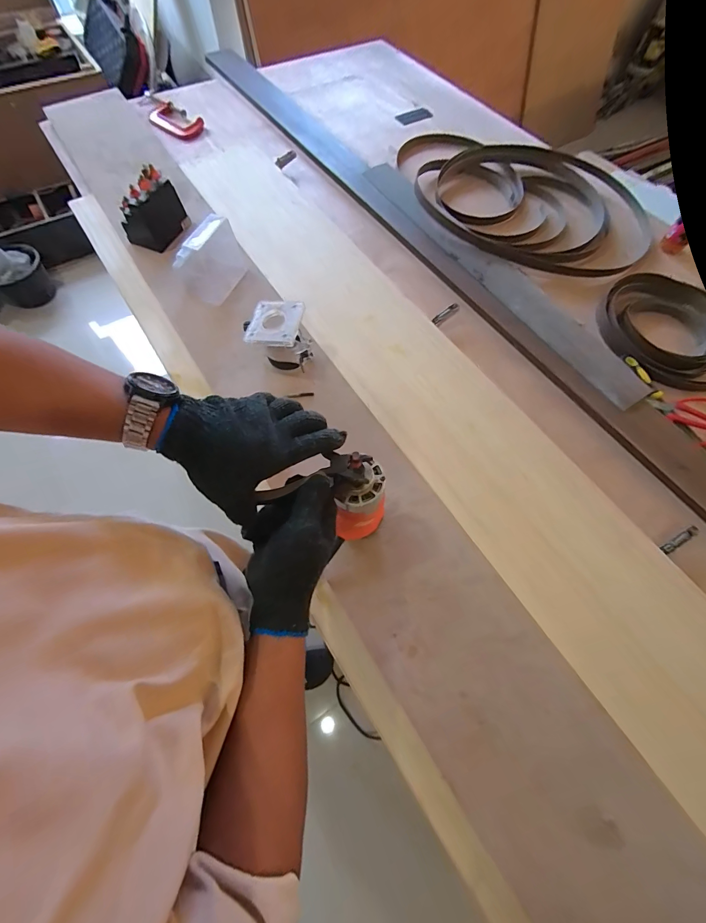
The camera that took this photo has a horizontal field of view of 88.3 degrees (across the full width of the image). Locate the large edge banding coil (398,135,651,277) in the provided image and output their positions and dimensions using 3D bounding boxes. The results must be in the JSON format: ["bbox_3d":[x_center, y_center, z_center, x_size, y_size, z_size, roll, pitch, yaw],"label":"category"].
[{"bbox_3d":[0.414,-0.660,0.916,0.642,0.043,0.446,15,65,4],"label":"large edge banding coil"}]

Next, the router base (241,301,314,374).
[{"bbox_3d":[-0.129,-0.218,0.641,0.110,0.090,0.088,4,65,0],"label":"router base"}]

